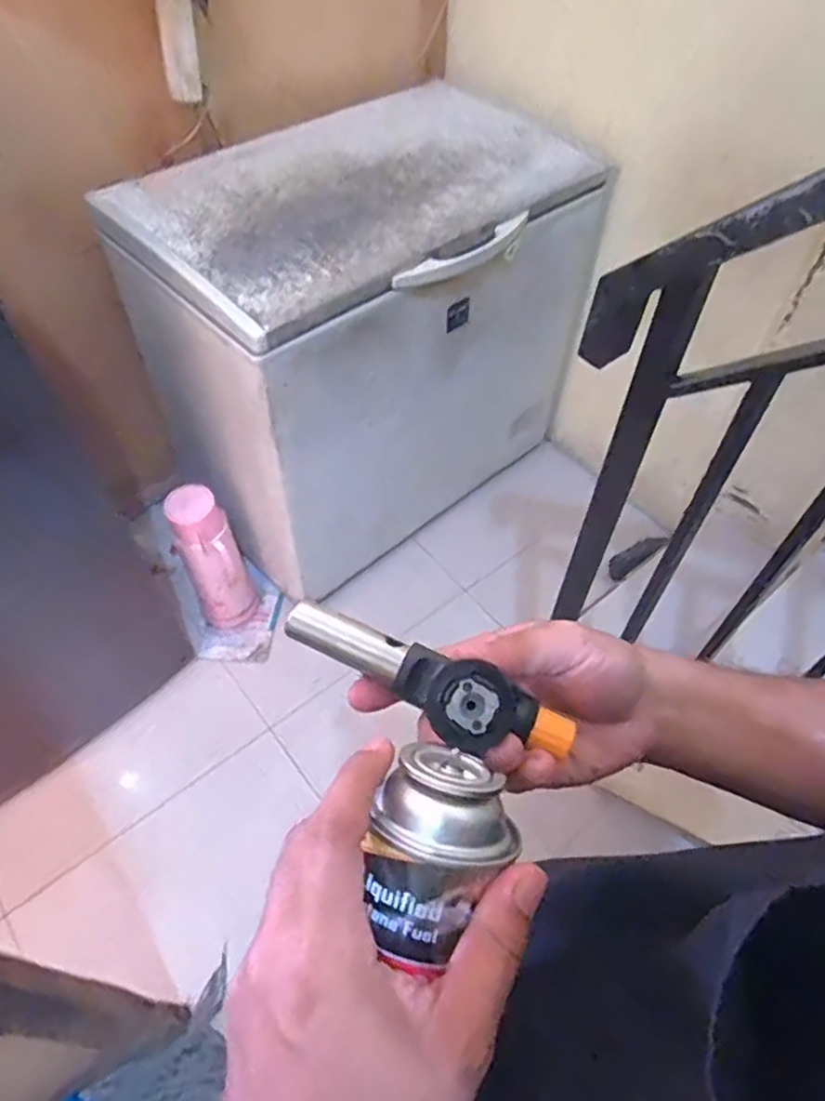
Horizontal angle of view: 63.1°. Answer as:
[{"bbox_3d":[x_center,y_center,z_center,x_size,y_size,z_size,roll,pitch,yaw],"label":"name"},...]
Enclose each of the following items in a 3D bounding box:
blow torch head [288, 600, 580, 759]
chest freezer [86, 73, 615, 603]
[{"bbox_3d":[0.001,0.058,0.313,0.139,0.038,0.037,22,57,26],"label":"blow torch head"},{"bbox_3d":[-0.076,-0.492,1.566,0.934,0.731,0.542,-33,61,-21],"label":"chest freezer"}]

